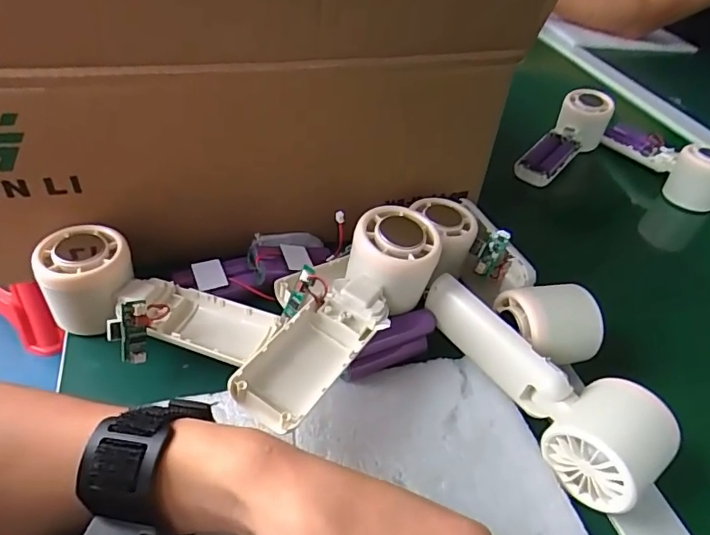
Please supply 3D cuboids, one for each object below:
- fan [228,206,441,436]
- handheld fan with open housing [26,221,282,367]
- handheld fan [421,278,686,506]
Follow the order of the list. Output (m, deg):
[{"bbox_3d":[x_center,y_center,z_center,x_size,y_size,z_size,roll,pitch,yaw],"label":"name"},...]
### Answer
[{"bbox_3d":[-0.011,0.025,0.314,0.063,0.059,0.160,29,45,23],"label":"fan"},{"bbox_3d":[-0.132,0.029,0.343,0.159,0.054,0.068,20,41,-4],"label":"handheld fan with open housing"},{"bbox_3d":[0.114,0.066,0.326,0.054,0.051,0.162,-22,49,-30],"label":"handheld fan"}]

